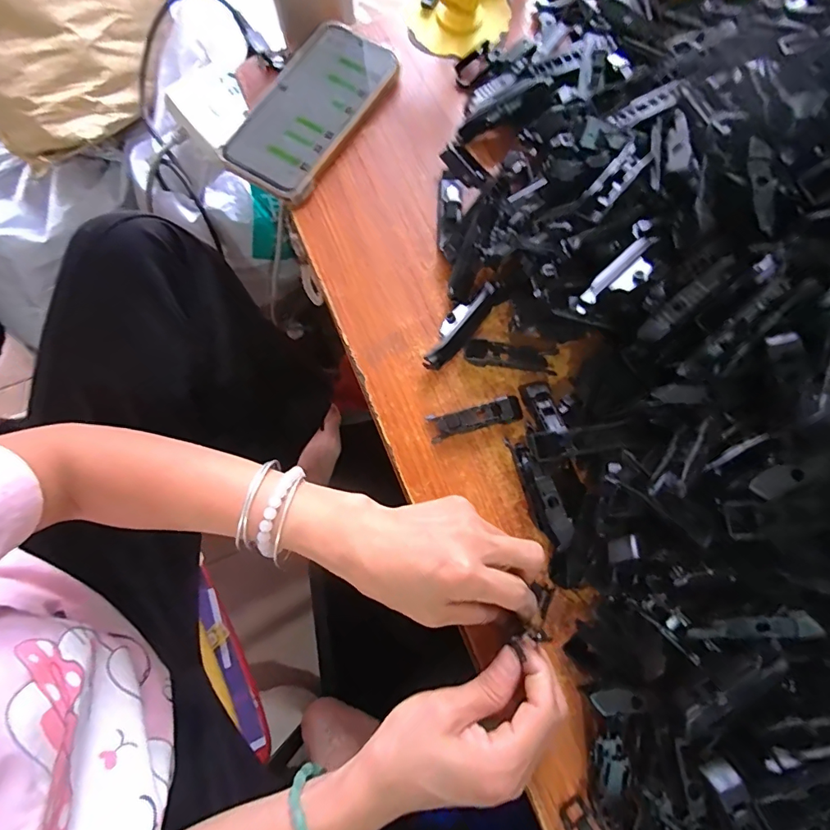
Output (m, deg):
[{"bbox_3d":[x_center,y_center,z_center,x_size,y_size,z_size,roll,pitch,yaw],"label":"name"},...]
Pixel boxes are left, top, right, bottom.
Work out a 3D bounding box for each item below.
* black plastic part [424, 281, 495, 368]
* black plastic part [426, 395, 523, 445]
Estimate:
[{"bbox_3d":[0.032,-0.065,0.347,0.023,0.022,0.073,34,78,8],"label":"black plastic part"},{"bbox_3d":[0.044,0.002,0.333,0.068,0.016,0.019,-14,76,-4],"label":"black plastic part"}]

